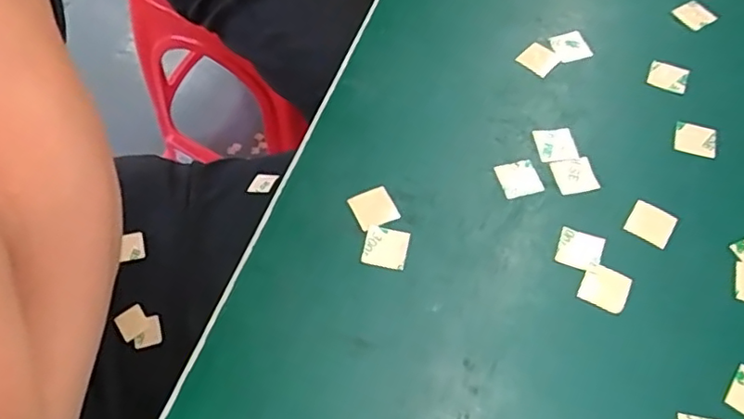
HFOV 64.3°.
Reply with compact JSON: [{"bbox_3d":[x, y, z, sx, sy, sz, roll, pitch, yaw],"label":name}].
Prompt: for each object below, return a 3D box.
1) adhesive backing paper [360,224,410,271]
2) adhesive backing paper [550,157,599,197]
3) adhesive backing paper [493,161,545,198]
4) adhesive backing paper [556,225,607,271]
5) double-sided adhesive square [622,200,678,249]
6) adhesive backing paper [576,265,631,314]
[{"bbox_3d":[0.005,0.013,0.211,0.016,0.004,0.015,11,60,5],"label":"adhesive backing paper"},{"bbox_3d":[0.078,-0.013,0.228,0.014,0.004,0.015,-12,63,-1],"label":"adhesive backing paper"},{"bbox_3d":[0.056,-0.012,0.227,0.015,0.004,0.014,-11,60,-8],"label":"adhesive backing paper"},{"bbox_3d":[0.074,0.015,0.212,0.015,0.004,0.015,21,64,9],"label":"adhesive backing paper"},{"bbox_3d":[0.102,0.006,0.218,0.016,0.004,0.015,30,69,15],"label":"double-sided adhesive square"},{"bbox_3d":[0.081,0.027,0.204,0.015,0.004,0.014,27,62,13],"label":"adhesive backing paper"}]

